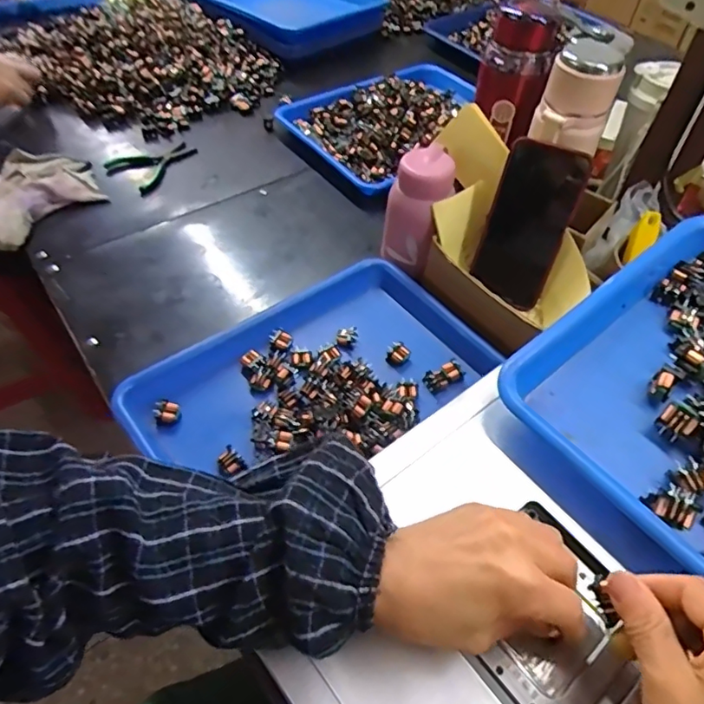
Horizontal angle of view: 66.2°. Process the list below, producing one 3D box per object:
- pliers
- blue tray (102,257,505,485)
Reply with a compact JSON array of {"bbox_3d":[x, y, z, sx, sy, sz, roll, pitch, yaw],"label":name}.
[{"bbox_3d":[-0.283,-0.271,0.772,0.092,0.007,0.117,31,57,20],"label":"pliers"},{"bbox_3d":[-0.028,0.024,0.531,0.351,0.036,0.207,-31,60,-24],"label":"blue tray"}]

